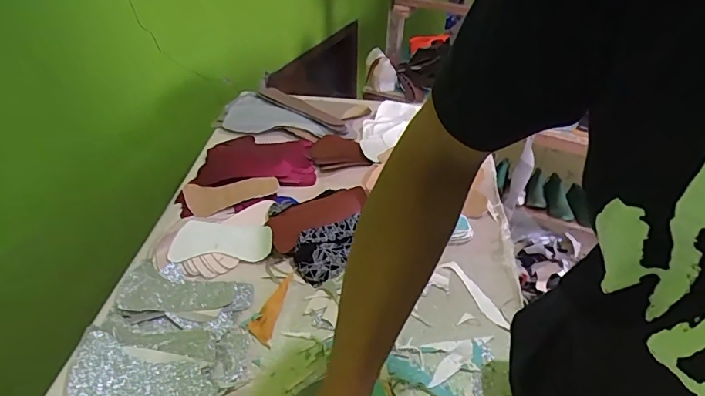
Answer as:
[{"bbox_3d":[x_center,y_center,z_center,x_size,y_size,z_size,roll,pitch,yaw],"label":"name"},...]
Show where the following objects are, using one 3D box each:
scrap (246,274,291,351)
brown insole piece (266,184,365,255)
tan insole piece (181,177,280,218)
[{"bbox_3d":[-0.120,0.154,0.661,0.037,0.006,0.119,6,39,8],"label":"scrap"},{"bbox_3d":[-0.059,0.026,0.774,0.181,0.017,0.067,-26,57,-29],"label":"brown insole piece"},{"bbox_3d":[-0.221,-0.005,0.852,0.166,0.054,0.018,-10,22,-21],"label":"tan insole piece"}]

